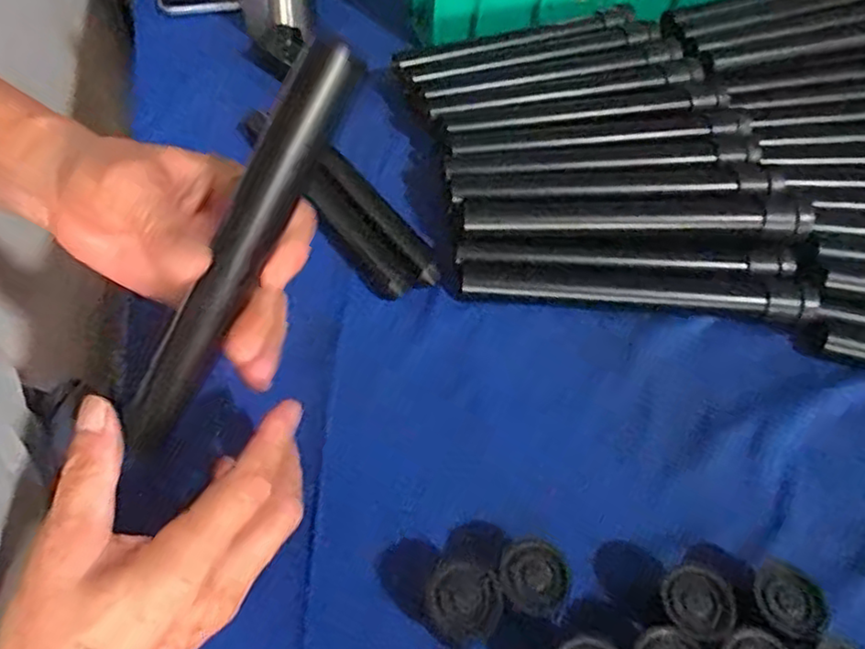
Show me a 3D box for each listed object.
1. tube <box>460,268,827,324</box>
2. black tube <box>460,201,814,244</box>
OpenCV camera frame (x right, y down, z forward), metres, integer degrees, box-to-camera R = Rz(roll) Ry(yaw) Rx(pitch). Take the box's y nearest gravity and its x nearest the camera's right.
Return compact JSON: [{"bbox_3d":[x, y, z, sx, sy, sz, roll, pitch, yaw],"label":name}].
[{"bbox_3d":[0.142,-0.022,0.456,0.243,0.023,0.025,6,51,0],"label":"tube"},{"bbox_3d":[0.146,-0.077,0.463,0.245,0.026,0.026,3,51,-3],"label":"black tube"}]

